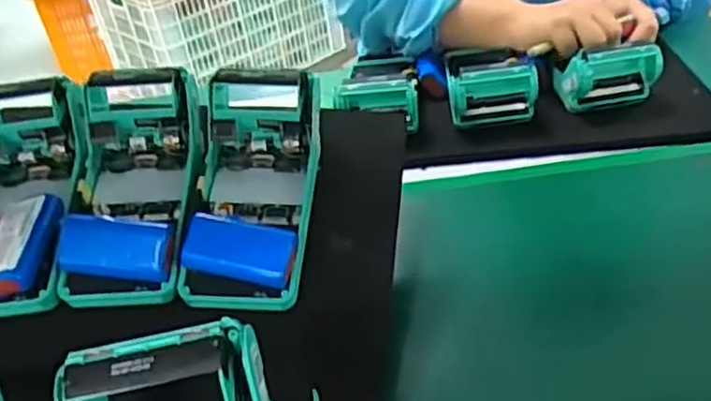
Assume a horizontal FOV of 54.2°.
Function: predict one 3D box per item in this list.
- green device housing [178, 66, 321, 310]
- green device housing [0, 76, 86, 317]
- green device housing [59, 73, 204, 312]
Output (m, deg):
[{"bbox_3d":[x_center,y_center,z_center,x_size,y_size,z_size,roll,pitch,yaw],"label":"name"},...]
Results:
[{"bbox_3d":[-0.068,-0.005,0.464,0.073,0.058,0.162,0,64,10],"label":"green device housing"},{"bbox_3d":[-0.227,0.000,0.469,0.083,0.062,0.164,-8,58,-2],"label":"green device housing"},{"bbox_3d":[-0.148,-0.007,0.474,0.084,0.068,0.162,-4,62,4],"label":"green device housing"}]

